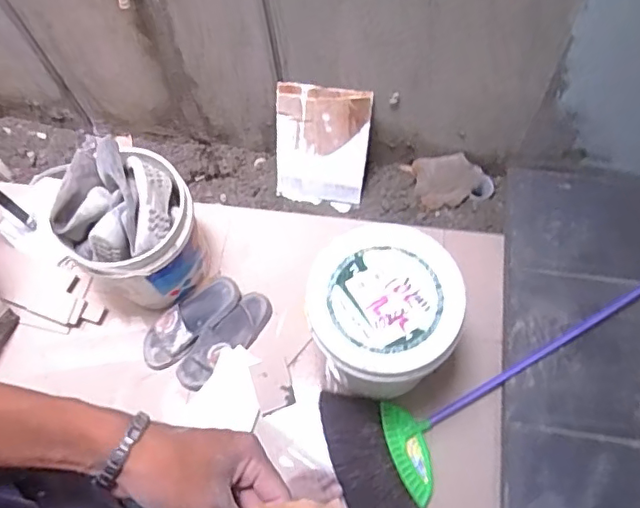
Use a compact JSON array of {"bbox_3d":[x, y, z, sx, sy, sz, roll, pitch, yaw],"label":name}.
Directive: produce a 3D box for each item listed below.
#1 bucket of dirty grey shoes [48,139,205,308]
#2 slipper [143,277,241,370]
[{"bbox_3d":[-0.431,-0.064,1.337,0.288,0.378,0.276,-1,66,3],"label":"bucket of dirty grey shoes"},{"bbox_3d":[-0.336,0.169,1.446,0.123,0.044,0.295,40,72,19],"label":"slipper"}]

